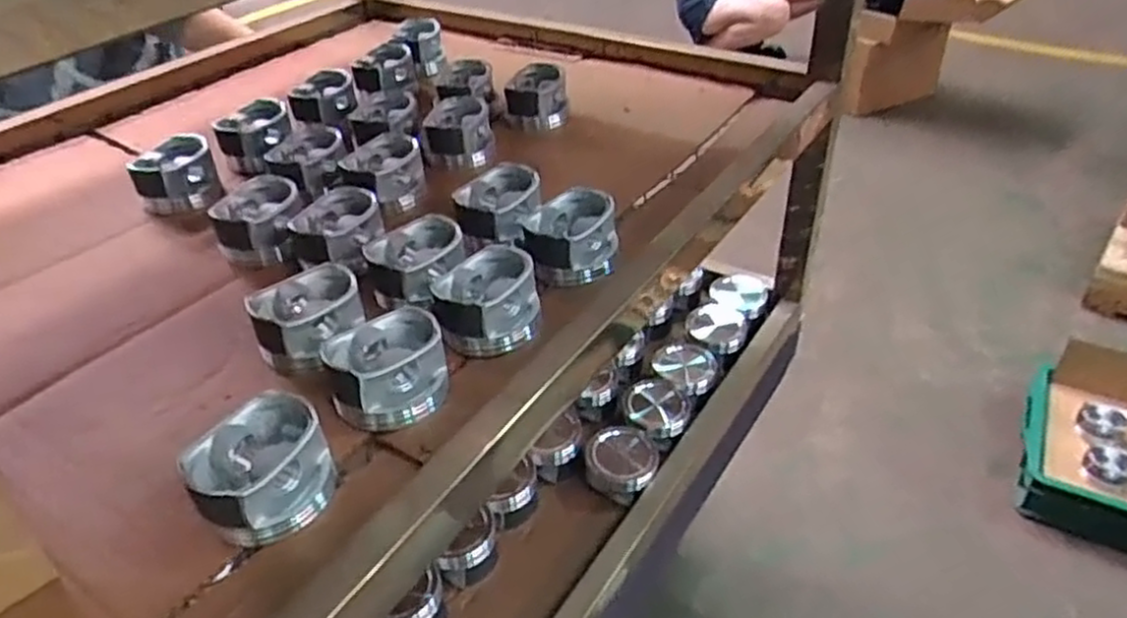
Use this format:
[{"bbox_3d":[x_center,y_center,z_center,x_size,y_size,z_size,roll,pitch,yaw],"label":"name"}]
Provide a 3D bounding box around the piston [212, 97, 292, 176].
[{"bbox_3d":[-0.328,-0.184,0.803,0.072,0.051,0.072,-2,39,2],"label":"piston"}]

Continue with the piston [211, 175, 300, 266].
[{"bbox_3d":[-0.269,-0.078,0.670,0.077,0.047,0.071,-18,41,-17],"label":"piston"}]

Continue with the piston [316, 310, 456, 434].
[{"bbox_3d":[-0.117,0.042,0.504,0.074,0.051,0.062,-21,42,-21],"label":"piston"}]

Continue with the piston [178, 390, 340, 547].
[{"bbox_3d":[-0.174,0.093,0.436,0.073,0.053,0.060,-33,47,-32],"label":"piston"}]

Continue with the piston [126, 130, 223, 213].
[{"bbox_3d":[-0.384,-0.134,0.749,0.073,0.052,0.073,-21,42,-21],"label":"piston"}]

